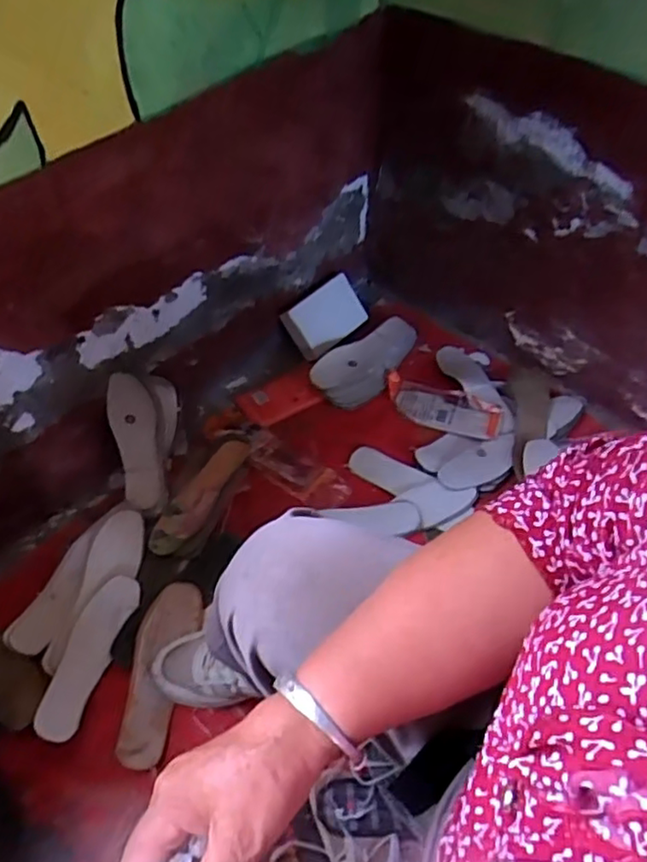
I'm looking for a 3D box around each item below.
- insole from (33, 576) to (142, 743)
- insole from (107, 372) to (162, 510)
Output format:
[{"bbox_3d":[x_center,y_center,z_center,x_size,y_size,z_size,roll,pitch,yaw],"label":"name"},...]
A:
[{"bbox_3d":[-0.302,0.285,0.828,0.059,0.013,0.209,30,50,-14],"label":"insole"},{"bbox_3d":[-0.283,0.008,0.975,0.071,0.205,0.050,-7,20,-6],"label":"insole"}]

